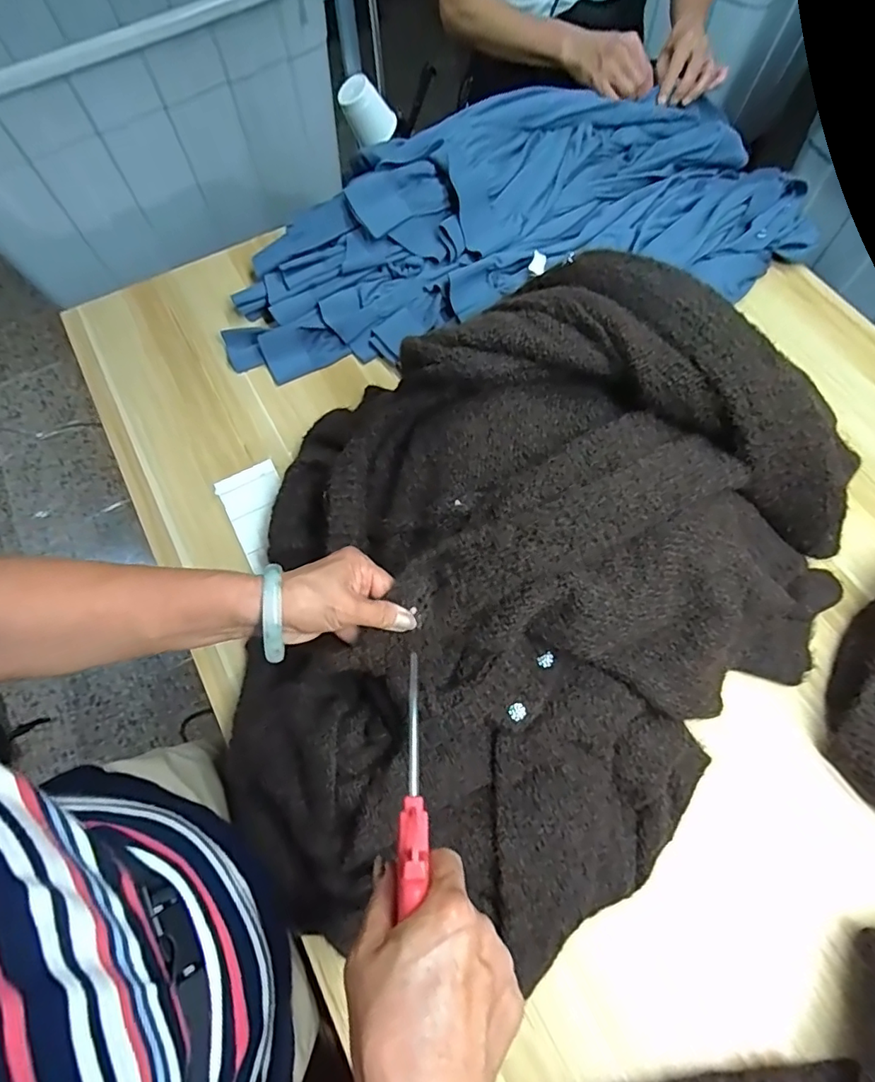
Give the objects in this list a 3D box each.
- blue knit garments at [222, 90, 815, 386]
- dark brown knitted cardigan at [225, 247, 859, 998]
[{"bbox_3d":[0.098,-0.473,0.764,0.850,0.124,0.377,-16,68,-5],"label":"blue knit garments"},{"bbox_3d":[0.069,0.060,0.452,0.538,0.228,0.434,-42,72,-14],"label":"dark brown knitted cardigan"}]

